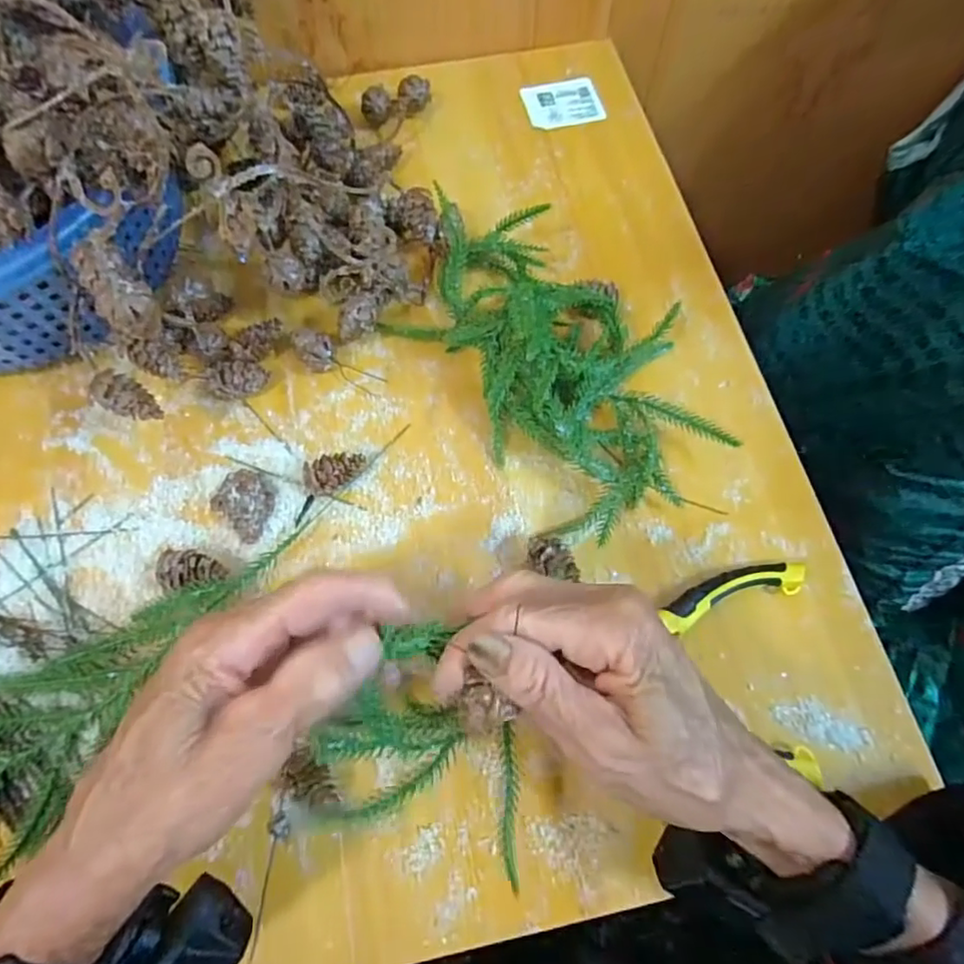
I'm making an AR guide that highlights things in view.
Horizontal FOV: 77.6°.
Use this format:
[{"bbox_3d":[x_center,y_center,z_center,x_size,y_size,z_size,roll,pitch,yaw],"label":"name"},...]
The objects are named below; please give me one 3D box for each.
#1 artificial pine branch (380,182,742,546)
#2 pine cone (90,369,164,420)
[{"bbox_3d":[0.046,-0.093,0.369,0.143,0.050,0.230,-35,73,-13],"label":"artificial pine branch"},{"bbox_3d":[-0.191,-0.046,0.323,0.021,0.037,0.019,23,82,42],"label":"pine cone"}]

